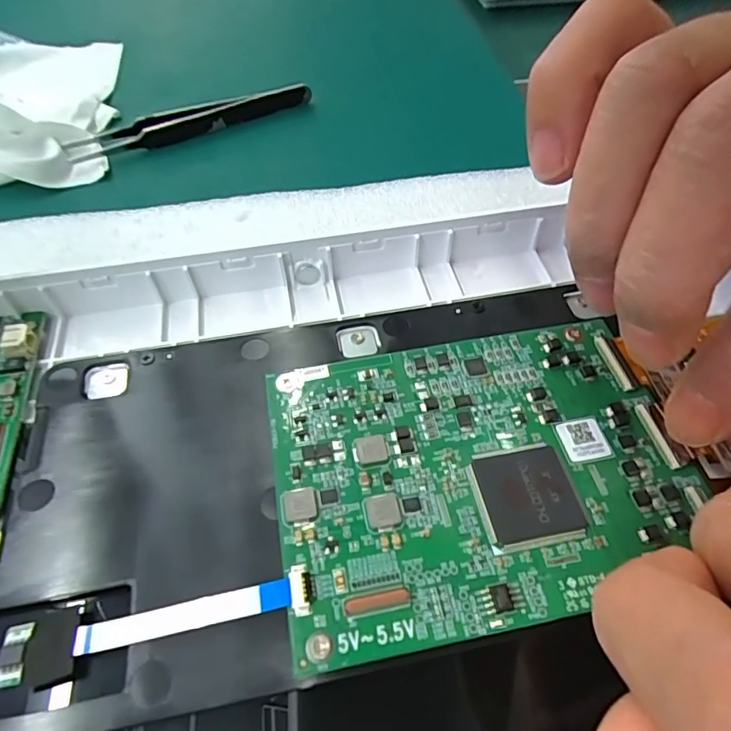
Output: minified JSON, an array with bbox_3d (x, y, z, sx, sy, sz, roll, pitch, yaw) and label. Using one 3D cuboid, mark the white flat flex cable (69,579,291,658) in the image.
[{"bbox_3d":[-0.036,0.050,0.103,0.043,0.004,0.006,-13,53,-1],"label":"white flat flex cable"}]

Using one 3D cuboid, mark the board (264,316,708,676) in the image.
[{"bbox_3d":[0.025,0.022,0.119,0.089,0.004,0.068,-9,53,-6],"label":"board"}]

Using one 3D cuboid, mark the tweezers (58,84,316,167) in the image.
[{"bbox_3d":[-0.080,-0.115,0.244,0.113,0.010,0.015,-20,54,-14],"label":"tweezers"}]

